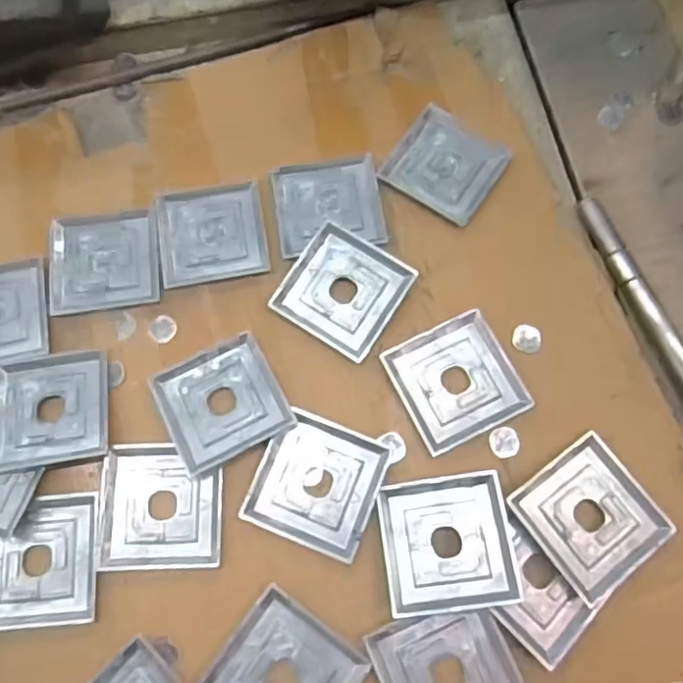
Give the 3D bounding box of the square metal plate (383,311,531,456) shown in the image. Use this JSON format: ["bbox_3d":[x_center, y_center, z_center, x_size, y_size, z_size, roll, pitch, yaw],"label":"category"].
[{"bbox_3d":[0.091,0.030,0.476,0.090,0.011,0.090,-25,75,-7],"label":"square metal plate"}]

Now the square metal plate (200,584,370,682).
[{"bbox_3d":[-0.042,0.235,0.418,0.087,0.006,0.090,36,77,10],"label":"square metal plate"}]

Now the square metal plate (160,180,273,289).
[{"bbox_3d":[-0.112,-0.094,0.521,0.089,0.004,0.088,-10,74,-3],"label":"square metal plate"}]

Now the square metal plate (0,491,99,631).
[{"bbox_3d":[-0.225,0.161,0.445,0.089,0.005,0.090,-5,74,-1],"label":"square metal plate"}]

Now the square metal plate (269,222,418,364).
[{"bbox_3d":[0.002,-0.042,0.498,0.089,0.013,0.088,34,76,9],"label":"square metal plate"}]

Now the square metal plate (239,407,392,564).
[{"bbox_3d":[-0.018,0.106,0.457,0.089,0.004,0.093,21,75,6],"label":"square metal plate"}]

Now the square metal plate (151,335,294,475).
[{"bbox_3d":[-0.094,0.046,0.473,0.089,0.011,0.091,-27,75,-8],"label":"square metal plate"}]

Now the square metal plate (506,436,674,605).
[{"bbox_3d":[0.182,0.127,0.442,0.088,0.017,0.090,-35,76,-9],"label":"square metal plate"}]

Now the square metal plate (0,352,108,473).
[{"bbox_3d":[-0.230,0.053,0.474,0.089,0.010,0.087,-9,74,-3],"label":"square metal plate"}]

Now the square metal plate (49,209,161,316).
[{"bbox_3d":[-0.203,-0.070,0.516,0.090,0.004,0.088,-7,74,-2],"label":"square metal plate"}]

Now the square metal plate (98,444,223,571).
[{"bbox_3d":[-0.135,0.123,0.453,0.090,0.006,0.090,-2,73,0],"label":"square metal plate"}]

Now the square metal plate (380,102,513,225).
[{"bbox_3d":[0.093,-0.158,0.540,0.090,0.004,0.091,34,76,9],"label":"square metal plate"}]

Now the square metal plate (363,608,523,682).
[{"bbox_3d":[0.074,0.229,0.414,0.088,0.005,0.087,-22,75,-6],"label":"square metal plate"}]

